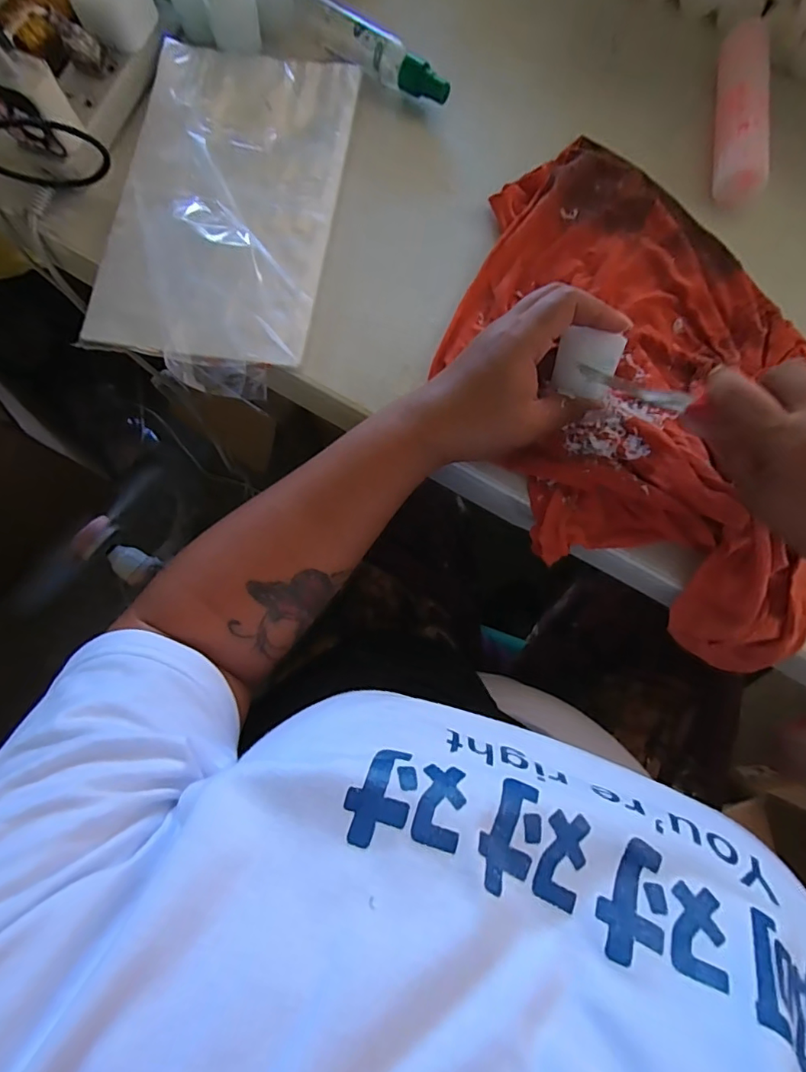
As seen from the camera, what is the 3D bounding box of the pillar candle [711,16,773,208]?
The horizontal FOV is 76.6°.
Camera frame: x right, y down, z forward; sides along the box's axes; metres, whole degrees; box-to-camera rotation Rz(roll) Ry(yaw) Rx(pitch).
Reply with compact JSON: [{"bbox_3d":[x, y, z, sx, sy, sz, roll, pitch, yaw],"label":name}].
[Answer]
[{"bbox_3d":[0.255,-0.320,0.387,0.032,0.034,0.149,9,79,3],"label":"pillar candle"}]

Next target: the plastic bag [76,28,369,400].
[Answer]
[{"bbox_3d":[-0.130,-0.237,0.366,0.152,0.022,0.277,9,78,0],"label":"plastic bag"}]

